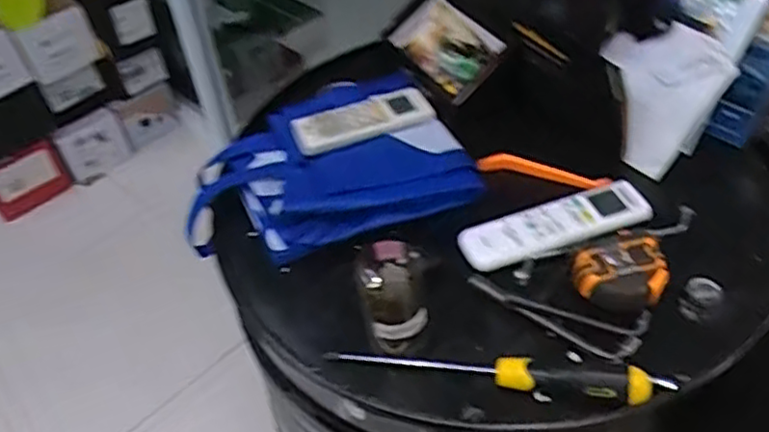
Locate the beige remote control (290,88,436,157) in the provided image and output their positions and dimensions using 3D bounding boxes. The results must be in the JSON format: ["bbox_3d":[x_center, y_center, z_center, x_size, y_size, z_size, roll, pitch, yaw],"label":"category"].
[{"bbox_3d":[-0.023,-0.106,0.746,0.155,0.021,0.055,-16,45,-11],"label":"beige remote control"}]

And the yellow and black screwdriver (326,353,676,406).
[{"bbox_3d":[0.086,0.120,0.537,0.266,0.030,0.024,7,46,13],"label":"yellow and black screwdriver"}]

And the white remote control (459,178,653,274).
[{"bbox_3d":[0.164,0.008,0.635,0.190,0.013,0.057,-19,46,-14],"label":"white remote control"}]

